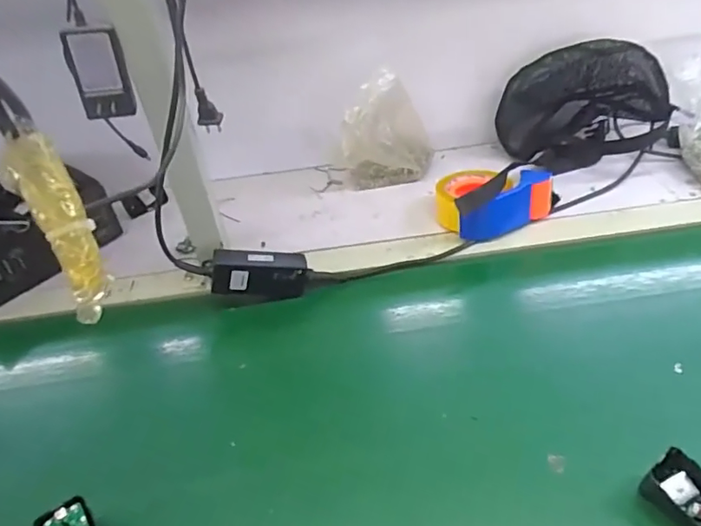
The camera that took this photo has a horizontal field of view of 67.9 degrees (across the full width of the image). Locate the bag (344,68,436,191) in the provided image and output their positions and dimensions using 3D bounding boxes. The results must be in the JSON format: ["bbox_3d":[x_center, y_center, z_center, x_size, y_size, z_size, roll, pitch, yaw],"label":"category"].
[{"bbox_3d":[0.055,-0.196,0.807,0.145,0.167,0.065,-4,41,3],"label":"bag"}]

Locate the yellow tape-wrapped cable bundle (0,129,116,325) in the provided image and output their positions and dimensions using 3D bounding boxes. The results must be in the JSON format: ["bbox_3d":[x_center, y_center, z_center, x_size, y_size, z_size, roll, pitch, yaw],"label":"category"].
[{"bbox_3d":[-0.108,-0.013,0.194,0.019,0.071,0.013,-24,13,-22],"label":"yellow tape-wrapped cable bundle"}]

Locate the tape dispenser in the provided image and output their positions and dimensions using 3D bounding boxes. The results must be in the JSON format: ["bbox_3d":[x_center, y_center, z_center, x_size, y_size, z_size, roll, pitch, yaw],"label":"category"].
[{"bbox_3d":[0.196,-0.093,0.742,0.145,0.066,0.111,-17,42,-13],"label":"tape dispenser"}]

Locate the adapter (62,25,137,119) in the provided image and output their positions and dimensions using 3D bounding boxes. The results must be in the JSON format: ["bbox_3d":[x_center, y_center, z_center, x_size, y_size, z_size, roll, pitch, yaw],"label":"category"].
[{"bbox_3d":[-0.244,-0.184,0.504,0.053,0.079,0.035,-19,41,-17],"label":"adapter"}]

